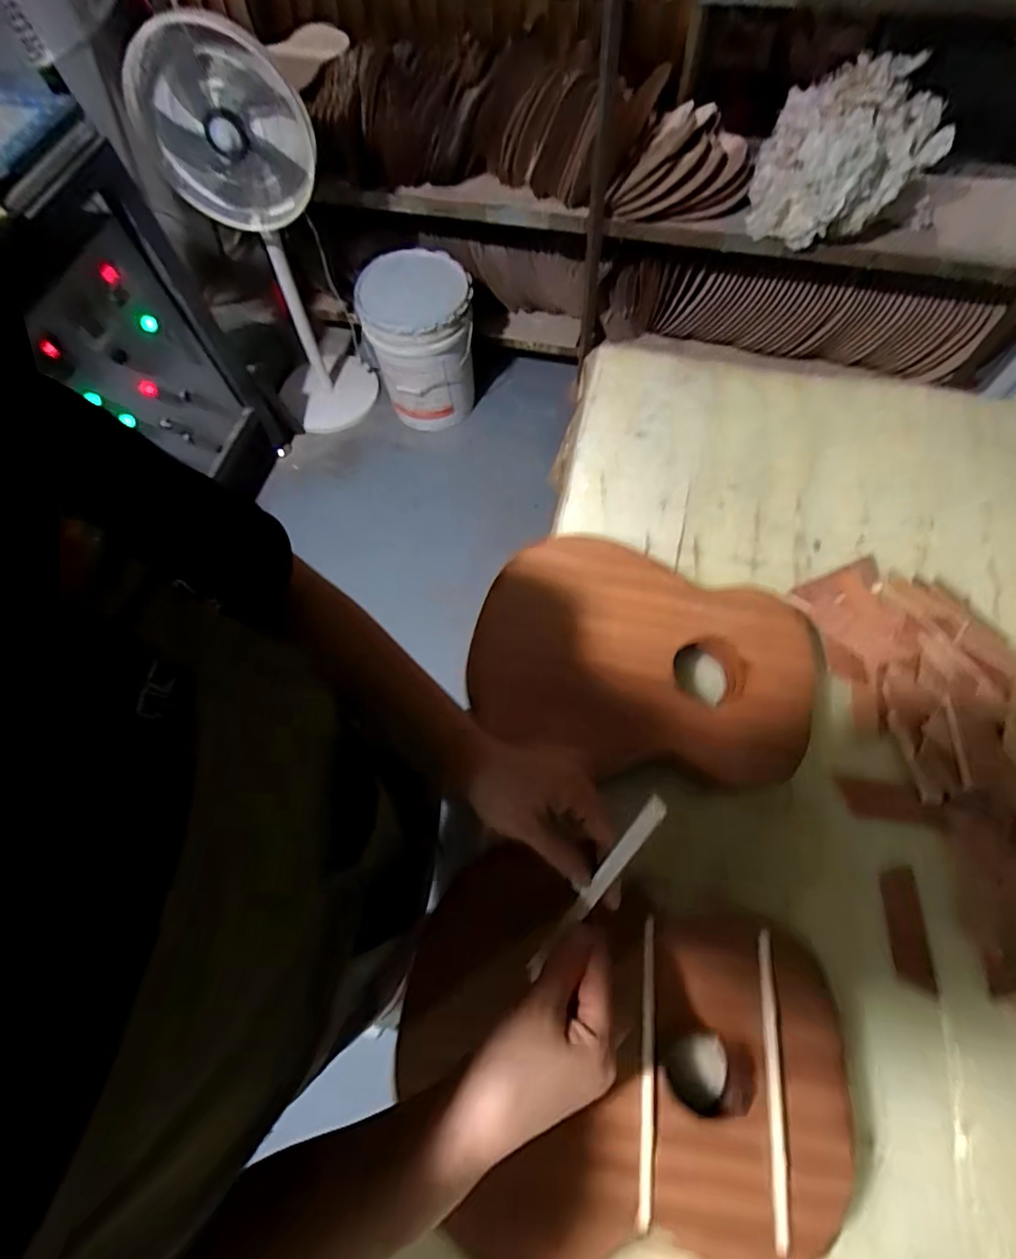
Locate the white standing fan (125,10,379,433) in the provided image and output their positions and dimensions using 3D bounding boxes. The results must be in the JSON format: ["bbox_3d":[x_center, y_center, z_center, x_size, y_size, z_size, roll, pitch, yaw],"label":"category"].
[{"bbox_3d":[-0.623,-0.993,1.460,0.332,0.898,0.333,-31,69,-10],"label":"white standing fan"}]

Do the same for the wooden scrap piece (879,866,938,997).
[{"bbox_3d":[0.330,0.247,0.445,0.028,0.007,0.088,1,67,3],"label":"wooden scrap piece"}]

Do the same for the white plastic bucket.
[{"bbox_3d":[-0.244,-0.843,1.594,0.294,0.358,0.303,-1,67,2],"label":"white plastic bucket"}]

